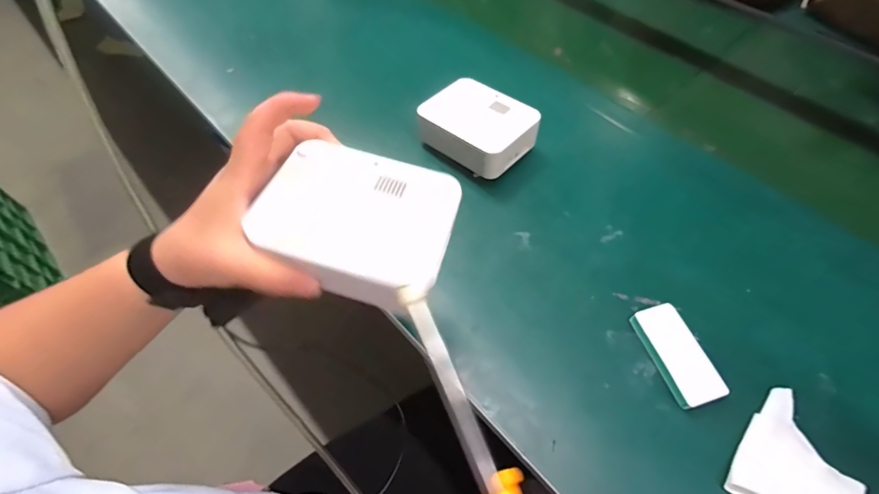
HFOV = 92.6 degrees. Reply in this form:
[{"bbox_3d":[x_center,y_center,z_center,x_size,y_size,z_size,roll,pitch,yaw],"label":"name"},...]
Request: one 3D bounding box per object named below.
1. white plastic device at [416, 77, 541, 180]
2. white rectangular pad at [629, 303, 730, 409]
[{"bbox_3d":[0.044,-0.147,0.522,0.128,0.048,0.117,40,65,23],"label":"white plastic device"},{"bbox_3d":[0.222,0.100,0.394,0.043,0.016,0.092,-13,58,-8],"label":"white rectangular pad"}]

